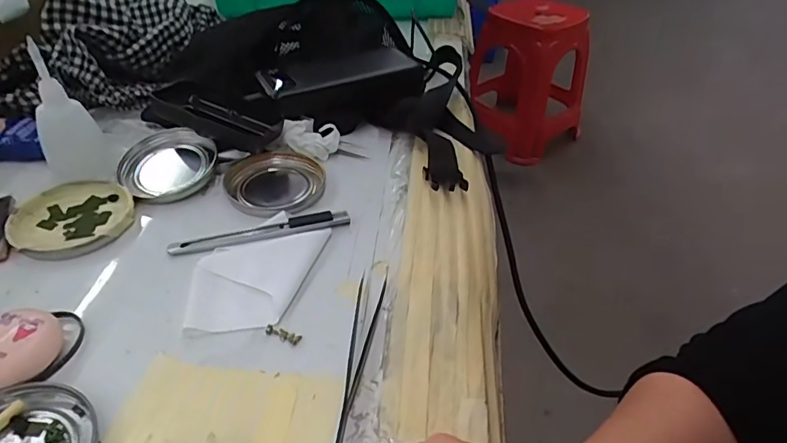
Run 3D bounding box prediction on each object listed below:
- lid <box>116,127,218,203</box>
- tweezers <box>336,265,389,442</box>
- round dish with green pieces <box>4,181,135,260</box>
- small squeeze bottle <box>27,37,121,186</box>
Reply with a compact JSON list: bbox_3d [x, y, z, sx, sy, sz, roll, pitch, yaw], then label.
[{"bbox_3d":[-0.184,-0.049,0.414,0.067,0.022,0.067,1,40,-1],"label":"lid"},{"bbox_3d":[-0.022,0.075,0.297,0.016,0.004,0.132,8,41,6],"label":"tweezers"},{"bbox_3d":[-0.233,-0.003,0.372,0.079,0.007,0.077,1,40,-1],"label":"round dish with green pieces"},{"bbox_3d":[-0.251,-0.078,0.388,0.041,0.105,0.035,-30,25,-32],"label":"small squeeze bottle"}]

